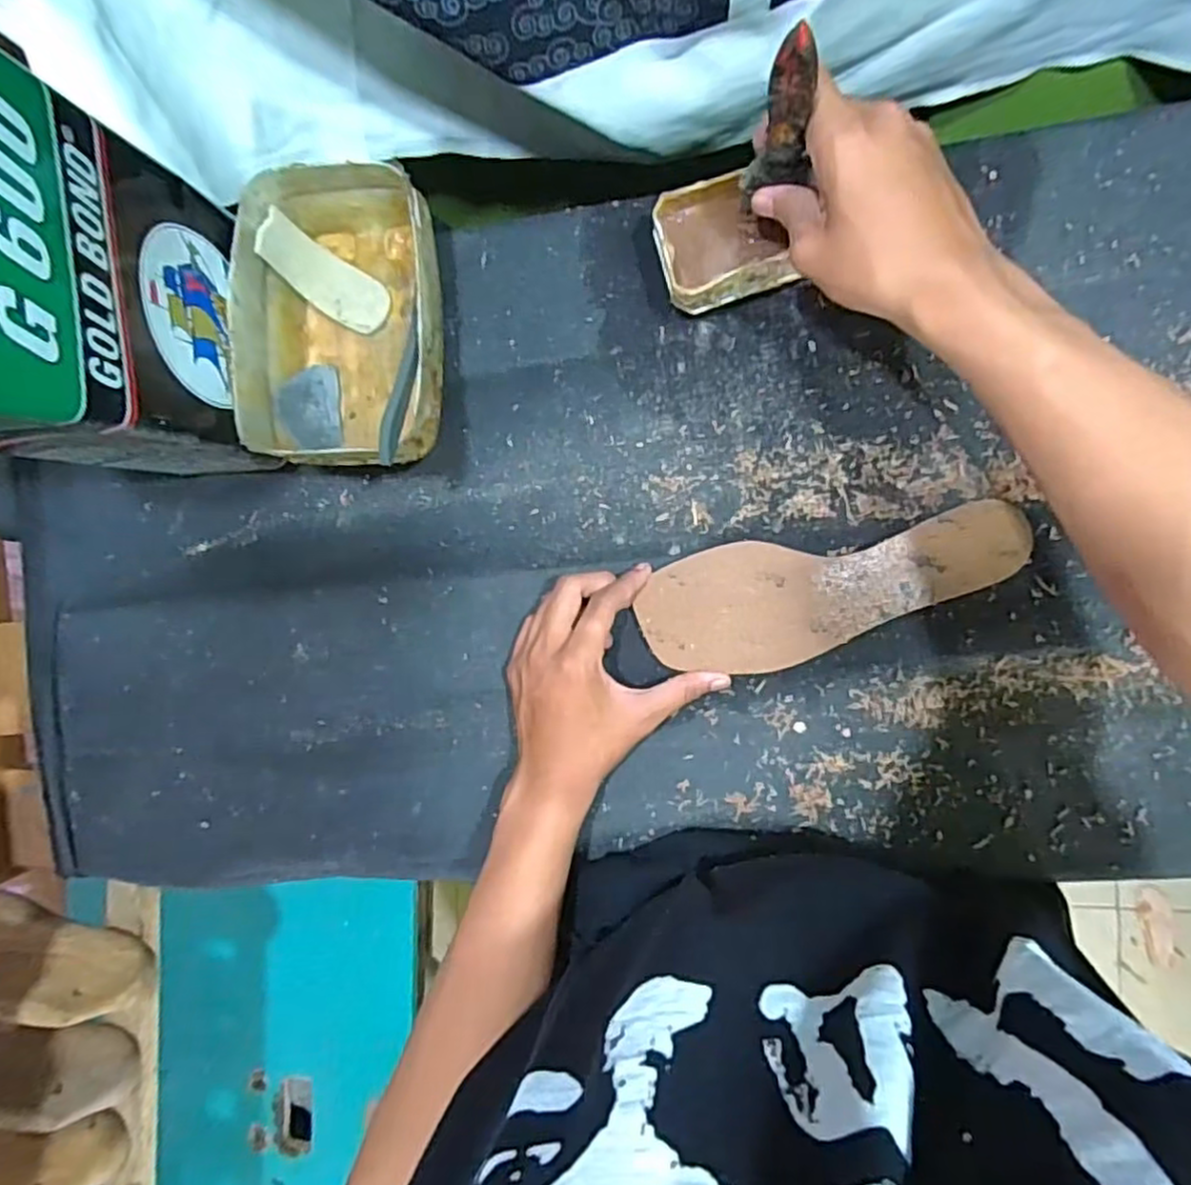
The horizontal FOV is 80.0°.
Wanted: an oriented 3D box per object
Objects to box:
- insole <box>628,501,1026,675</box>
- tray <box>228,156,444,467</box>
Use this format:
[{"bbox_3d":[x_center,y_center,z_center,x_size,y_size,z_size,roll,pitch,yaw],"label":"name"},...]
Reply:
[{"bbox_3d":[0.148,0.002,0.450,0.233,0.007,0.081,-9,94,9],"label":"insole"},{"bbox_3d":[-0.164,-0.175,0.464,0.125,0.086,0.181,0,91,9],"label":"tray"}]

